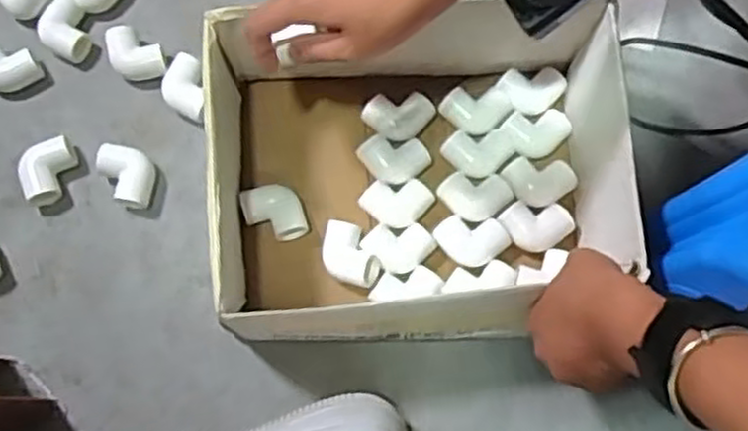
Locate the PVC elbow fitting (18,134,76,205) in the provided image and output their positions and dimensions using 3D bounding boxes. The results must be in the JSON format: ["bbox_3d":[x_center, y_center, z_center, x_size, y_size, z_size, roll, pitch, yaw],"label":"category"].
[{"bbox_3d":[-0.259,-0.036,0.598,0.034,0.023,0.055,16,77,2],"label":"PVC elbow fitting"}]

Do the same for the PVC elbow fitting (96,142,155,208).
[{"bbox_3d":[-0.196,-0.031,0.600,0.047,0.025,0.044,12,76,1],"label":"PVC elbow fitting"}]

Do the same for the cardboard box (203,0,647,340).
[{"bbox_3d":[0.033,-0.024,0.560,0.281,0.122,0.218,-3,77,-2],"label":"cardboard box"}]

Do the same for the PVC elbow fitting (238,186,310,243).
[{"bbox_3d":[-0.078,0.000,0.599,0.047,0.030,0.045,-13,77,-5],"label":"PVC elbow fitting"}]

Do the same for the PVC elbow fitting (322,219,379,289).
[{"bbox_3d":[-0.021,0.033,0.586,0.036,0.034,0.054,-28,79,-8],"label":"PVC elbow fitting"}]

